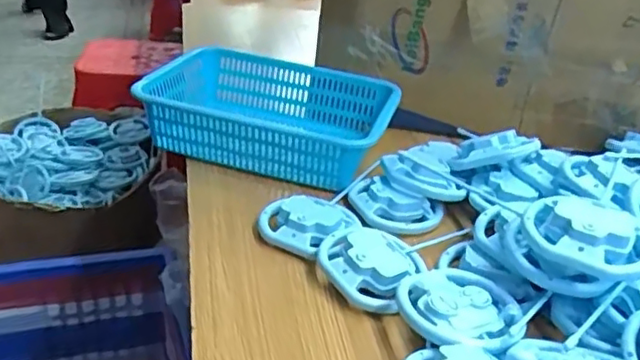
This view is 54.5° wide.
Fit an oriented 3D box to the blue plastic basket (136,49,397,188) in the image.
[{"bbox_3d":[-0.060,-0.085,0.789,0.293,0.079,0.222,12,29,10],"label":"blue plastic basket"}]

